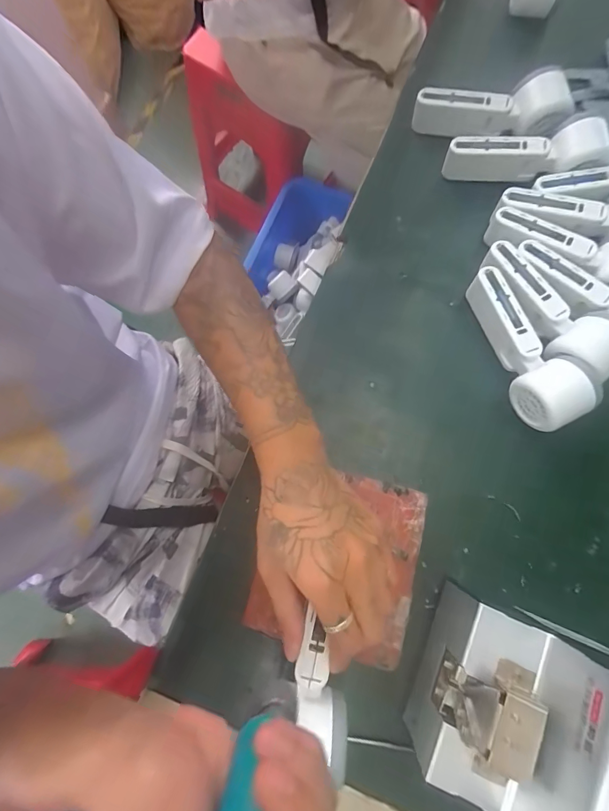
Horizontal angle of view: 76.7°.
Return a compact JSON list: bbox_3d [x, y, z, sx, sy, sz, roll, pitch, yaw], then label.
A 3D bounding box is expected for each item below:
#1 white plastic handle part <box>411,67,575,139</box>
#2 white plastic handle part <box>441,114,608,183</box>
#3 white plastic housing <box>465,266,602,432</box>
[{"bbox_3d":[0.203,-0.333,0.423,0.153,0.057,0.048,13,78,4],"label":"white plastic handle part"},{"bbox_3d":[0.236,-0.269,0.408,0.164,0.049,0.053,3,78,15],"label":"white plastic handle part"},{"bbox_3d":[0.207,-0.056,0.371,0.055,0.056,0.163,-30,79,-5],"label":"white plastic housing"}]

